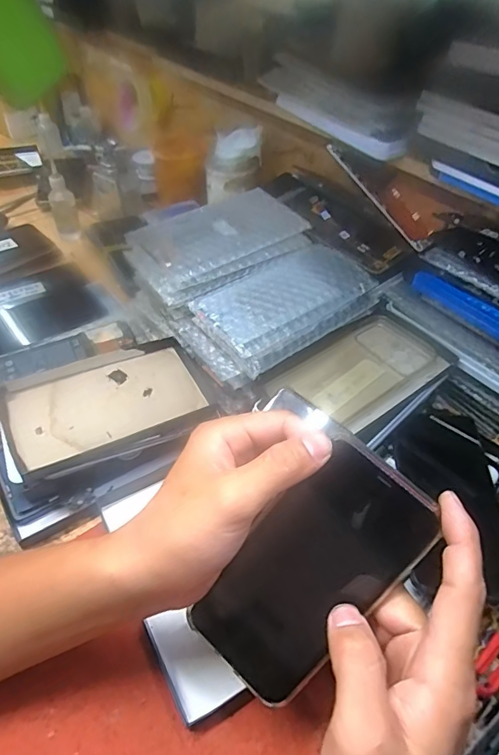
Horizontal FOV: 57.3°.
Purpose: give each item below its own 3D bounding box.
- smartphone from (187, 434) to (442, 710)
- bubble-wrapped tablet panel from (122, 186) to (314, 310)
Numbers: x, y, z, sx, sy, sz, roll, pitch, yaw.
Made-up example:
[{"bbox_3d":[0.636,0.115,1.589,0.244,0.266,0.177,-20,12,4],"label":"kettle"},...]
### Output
[{"bbox_3d":[0.032,0.109,0.254,0.071,0.004,0.147,41,100,15],"label":"smartphone"},{"bbox_3d":[-0.028,-0.144,0.473,0.179,0.025,0.097,-26,53,-25],"label":"bubble-wrapped tablet panel"}]

